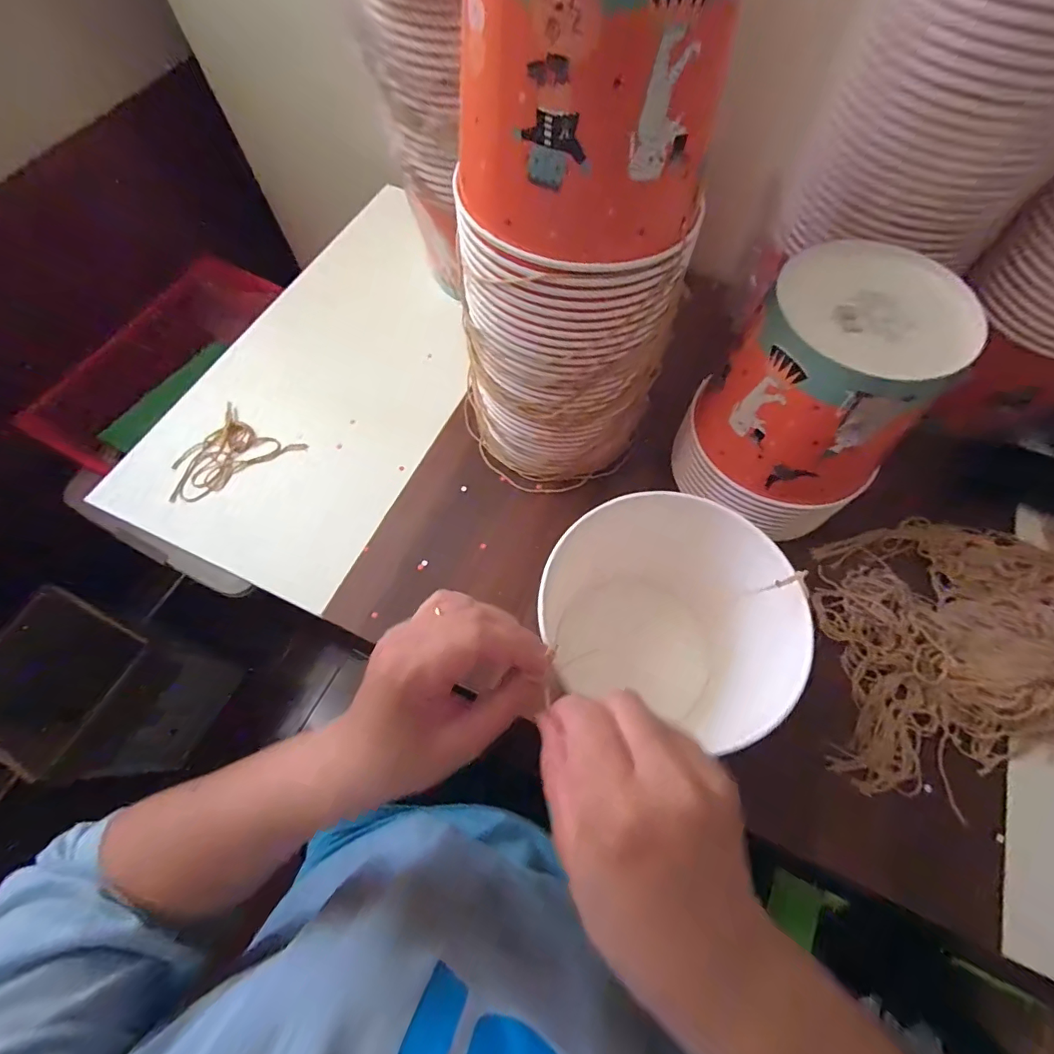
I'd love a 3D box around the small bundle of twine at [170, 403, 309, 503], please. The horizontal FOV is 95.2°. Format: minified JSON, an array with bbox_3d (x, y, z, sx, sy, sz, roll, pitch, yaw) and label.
[{"bbox_3d":[-0.307,-0.066,0.494,0.101,0.019,0.110,30,70,13],"label":"small bundle of twine"}]

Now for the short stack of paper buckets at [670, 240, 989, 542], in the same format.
[{"bbox_3d":[0.223,-0.099,0.397,0.143,0.190,0.136,27,69,12],"label":"short stack of paper buckets"}]

